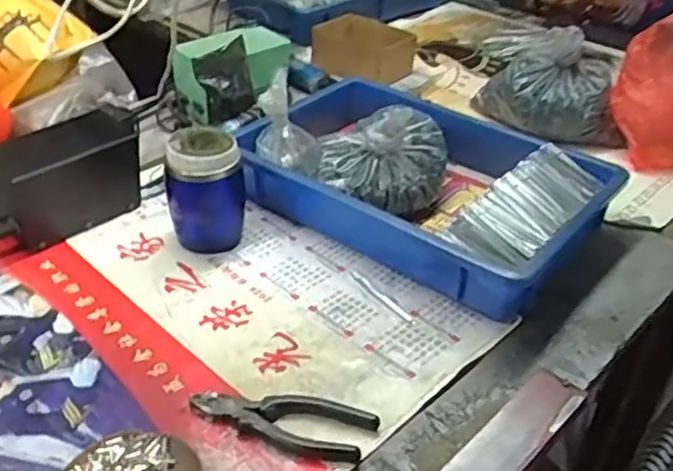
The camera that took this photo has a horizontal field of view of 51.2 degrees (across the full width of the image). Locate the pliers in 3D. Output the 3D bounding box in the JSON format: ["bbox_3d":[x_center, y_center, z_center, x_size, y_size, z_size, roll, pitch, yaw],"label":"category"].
[{"bbox_3d":[-0.049,0.162,0.623,0.163,0.016,0.050,11,37,11],"label":"pliers"}]

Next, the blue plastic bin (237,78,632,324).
[{"bbox_3d":[0.086,-0.090,0.914,0.461,0.117,0.314,25,42,27],"label":"blue plastic bin"}]

